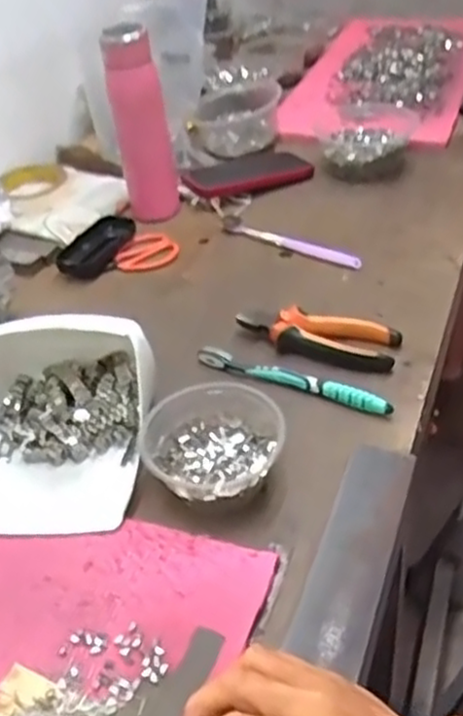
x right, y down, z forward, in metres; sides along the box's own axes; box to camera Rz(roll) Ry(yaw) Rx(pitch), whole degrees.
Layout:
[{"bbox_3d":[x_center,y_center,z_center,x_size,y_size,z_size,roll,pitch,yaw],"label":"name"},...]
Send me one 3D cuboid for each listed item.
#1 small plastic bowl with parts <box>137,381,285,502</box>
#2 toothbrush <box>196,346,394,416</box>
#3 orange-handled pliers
[{"bbox_3d":[-0.016,0.065,0.550,0.103,0.052,0.098,-4,39,3],"label":"small plastic bowl with parts"},{"bbox_3d":[0.052,0.016,0.639,0.185,0.012,0.018,16,44,25],"label":"toothbrush"},{"bbox_3d":[0.079,-0.020,0.673,0.147,0.022,0.051,10,42,19],"label":"orange-handled pliers"}]

